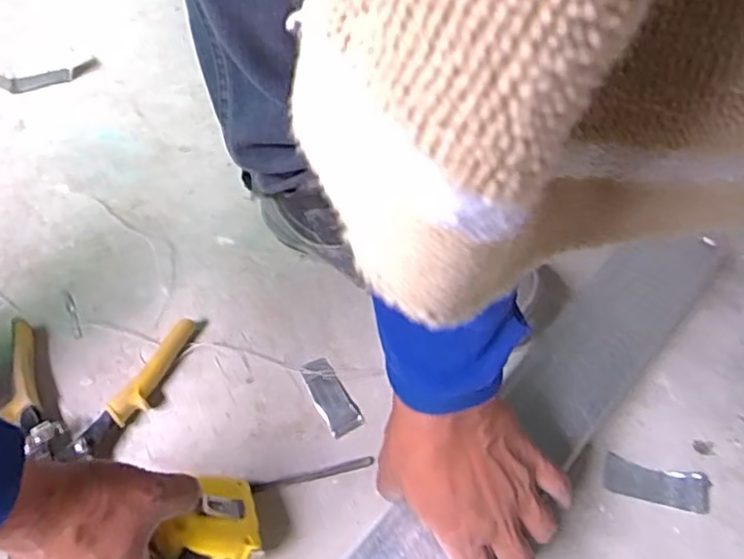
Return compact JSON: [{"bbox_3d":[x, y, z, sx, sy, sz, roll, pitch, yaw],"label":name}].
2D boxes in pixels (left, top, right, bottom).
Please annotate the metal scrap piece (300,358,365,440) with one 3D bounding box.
[{"bbox_3d":[-0.035,0.096,0.522,0.028,0.012,0.070,-29,66,-11],"label":"metal scrap piece"}]

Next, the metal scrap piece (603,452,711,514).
[{"bbox_3d":[0.220,0.158,0.484,0.079,0.005,0.032,8,54,9],"label":"metal scrap piece"}]

